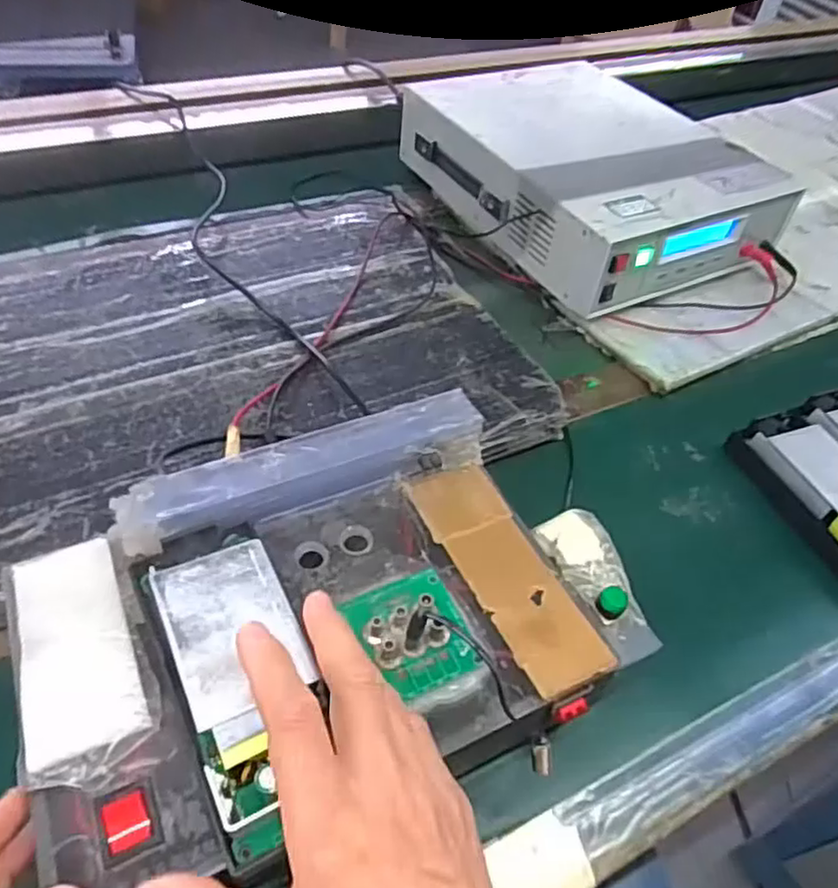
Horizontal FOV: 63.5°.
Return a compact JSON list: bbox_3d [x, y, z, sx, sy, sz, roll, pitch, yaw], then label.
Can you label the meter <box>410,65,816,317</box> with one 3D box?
[{"bbox_3d":[0.192,-0.314,0.778,0.297,0.098,0.369,-21,53,-23],"label":"meter"}]

